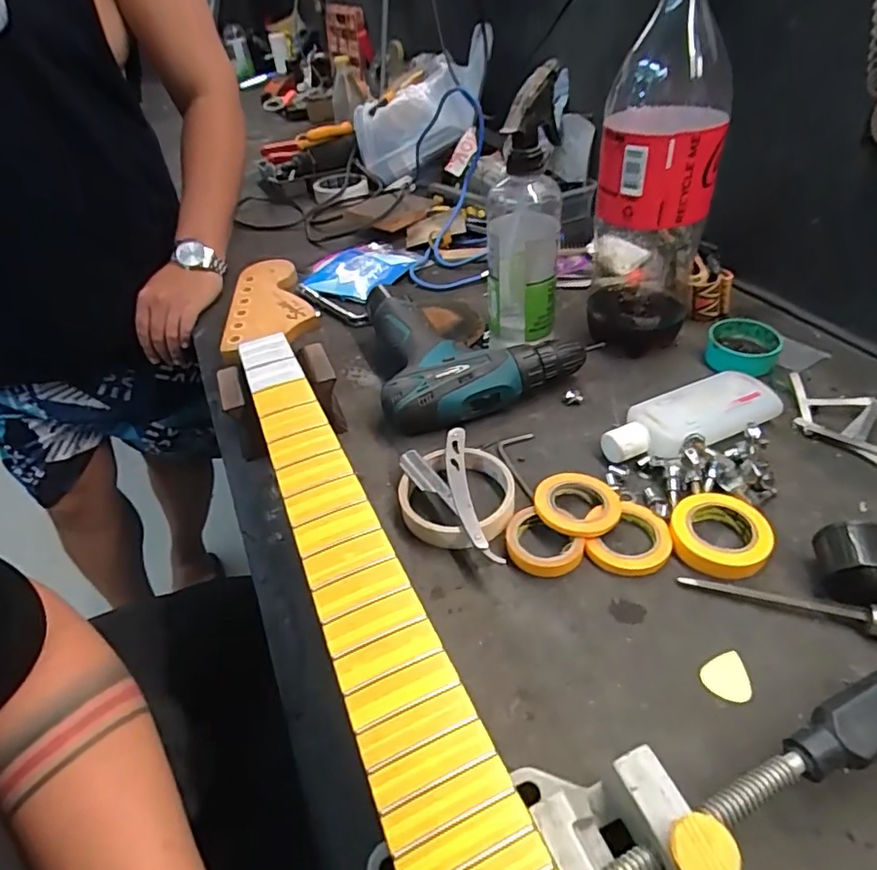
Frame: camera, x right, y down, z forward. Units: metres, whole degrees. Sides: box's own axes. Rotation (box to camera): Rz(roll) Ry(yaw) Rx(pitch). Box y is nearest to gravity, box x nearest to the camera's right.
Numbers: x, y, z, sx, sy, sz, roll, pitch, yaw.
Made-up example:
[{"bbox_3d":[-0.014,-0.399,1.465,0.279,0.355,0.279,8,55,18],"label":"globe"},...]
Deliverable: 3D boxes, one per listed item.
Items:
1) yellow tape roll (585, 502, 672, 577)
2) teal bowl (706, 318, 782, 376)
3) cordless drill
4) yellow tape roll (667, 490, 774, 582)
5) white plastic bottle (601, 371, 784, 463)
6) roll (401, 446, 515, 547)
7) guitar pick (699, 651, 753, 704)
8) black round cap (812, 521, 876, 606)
[{"bbox_3d":[0.130,0.068,0.386,0.053,0.013,0.059,6,42,14],"label":"yellow tape roll"},{"bbox_3d":[0.285,-0.082,0.527,0.061,0.026,0.064,20,48,28],"label":"teal bowl"},{"bbox_3d":[0.029,-0.089,0.546,0.188,0.055,0.185,-12,41,-7],"label":"cordless drill"},{"bbox_3d":[0.188,0.066,0.376,0.059,0.016,0.060,-4,41,3],"label":"yellow tape roll"},{"bbox_3d":[0.203,-0.012,0.457,0.148,0.027,0.063,-20,43,-15],"label":"white plastic bottle"},{"bbox_3d":[0.014,0.046,0.420,0.084,0.021,0.079,-4,41,3],"label":"roll"},{"bbox_3d":[0.160,0.135,0.315,0.025,0.004,0.027,-5,44,3],"label":"guitar pick"},{"bbox_3d":[0.255,0.079,0.344,0.041,0.043,0.035,9,43,18],"label":"black round cap"}]

